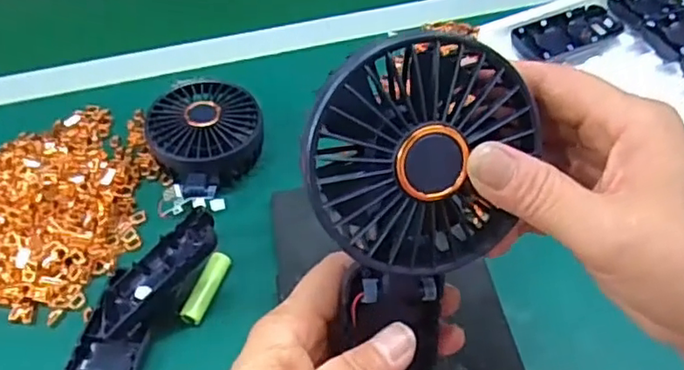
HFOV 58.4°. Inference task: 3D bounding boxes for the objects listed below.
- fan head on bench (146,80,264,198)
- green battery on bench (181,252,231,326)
[{"bbox_3d":[-0.102,-0.037,0.471,0.084,0.040,0.091,-2,51,2],"label":"fan head on bench"},{"bbox_3d":[-0.091,0.069,0.415,0.012,0.011,0.052,15,53,15],"label":"green battery on bench"}]

